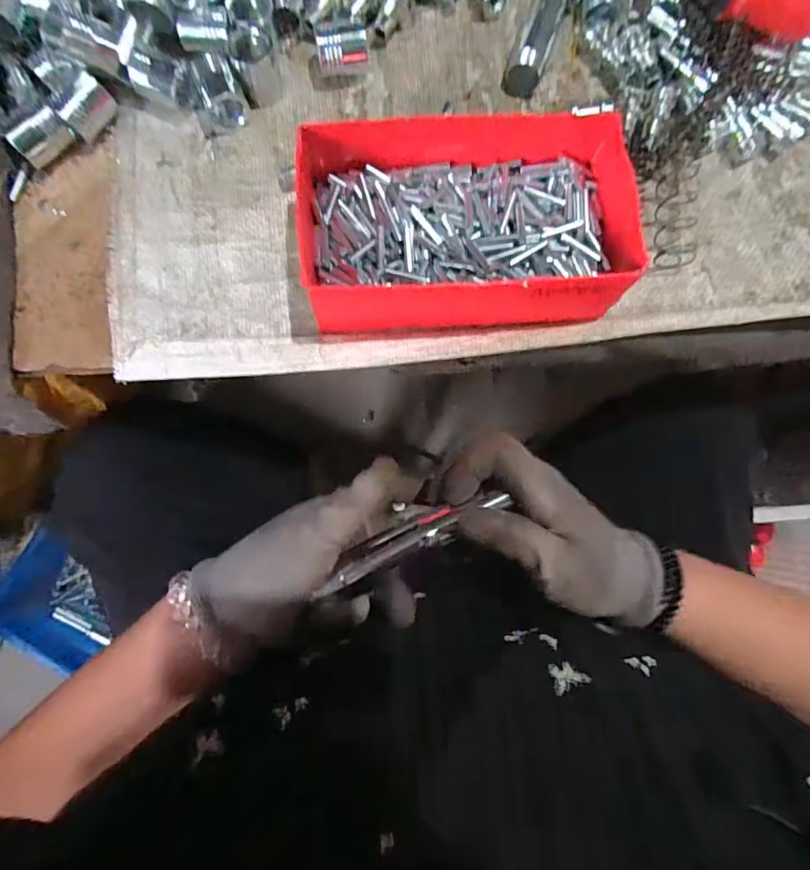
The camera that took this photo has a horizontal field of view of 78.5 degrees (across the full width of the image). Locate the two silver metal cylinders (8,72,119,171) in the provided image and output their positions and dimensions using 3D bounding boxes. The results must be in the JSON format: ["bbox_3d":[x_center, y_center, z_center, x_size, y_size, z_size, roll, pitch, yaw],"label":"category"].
[{"bbox_3d":[-0.217,-0.200,0.320,0.019,0.027,0.067,44,82,3],"label":"two silver metal cylinders"}]

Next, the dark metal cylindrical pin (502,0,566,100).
[{"bbox_3d":[0.091,-0.278,0.347,0.023,0.017,0.079,19,82,0],"label":"dark metal cylindrical pin"}]

